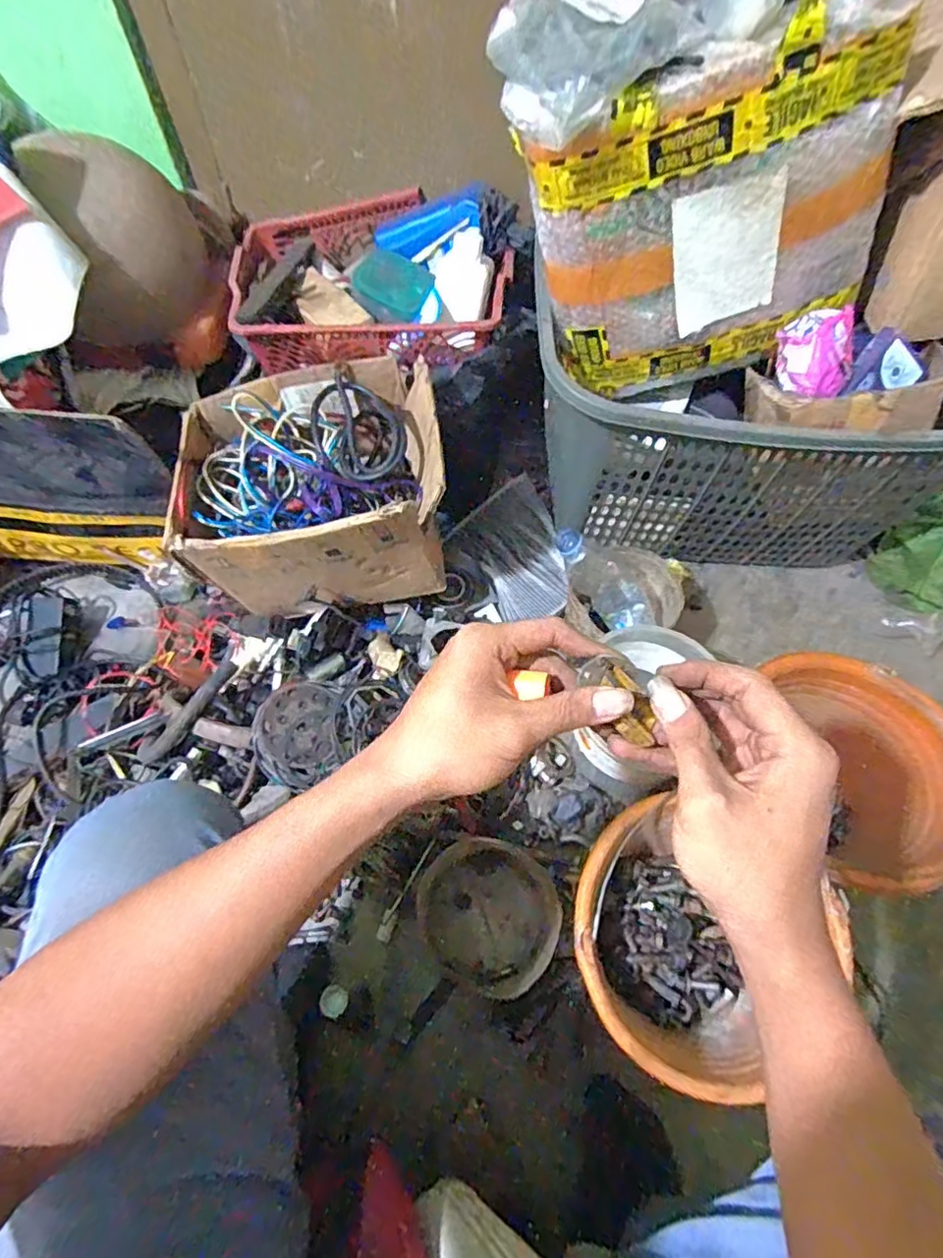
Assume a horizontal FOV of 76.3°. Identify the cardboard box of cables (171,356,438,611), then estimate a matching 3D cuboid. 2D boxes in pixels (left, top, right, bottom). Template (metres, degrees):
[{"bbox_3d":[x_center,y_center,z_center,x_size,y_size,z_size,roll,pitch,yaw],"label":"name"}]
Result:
[{"bbox_3d":[-0.189,-0.168,0.755,0.296,0.190,0.240,-4,63,-2],"label":"cardboard box of cables"}]

